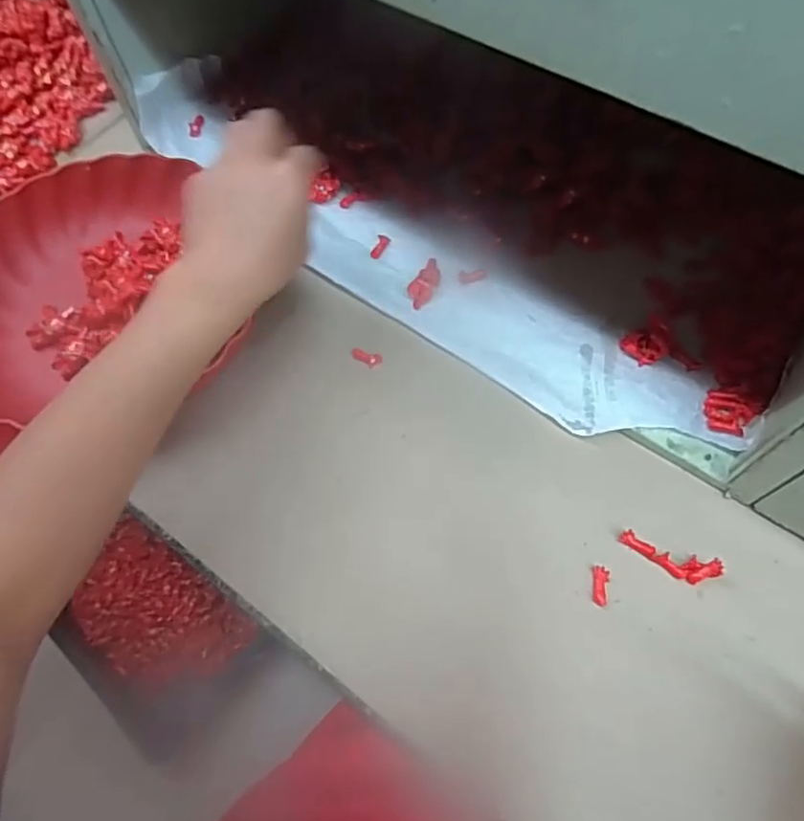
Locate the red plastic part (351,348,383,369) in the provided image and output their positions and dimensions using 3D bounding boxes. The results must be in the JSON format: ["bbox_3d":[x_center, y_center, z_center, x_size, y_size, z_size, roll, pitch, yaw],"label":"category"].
[{"bbox_3d":[-0.027,-0.040,0.453,0.024,0.004,0.011,17,68,9],"label":"red plastic part"}]

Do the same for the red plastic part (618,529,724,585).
[{"bbox_3d":[0.170,0.094,0.379,0.060,0.015,0.018,21,67,11],"label":"red plastic part"}]

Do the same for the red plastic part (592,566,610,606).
[{"bbox_3d":[0.126,0.111,0.376,0.010,0.008,0.025,8,67,5],"label":"red plastic part"}]

